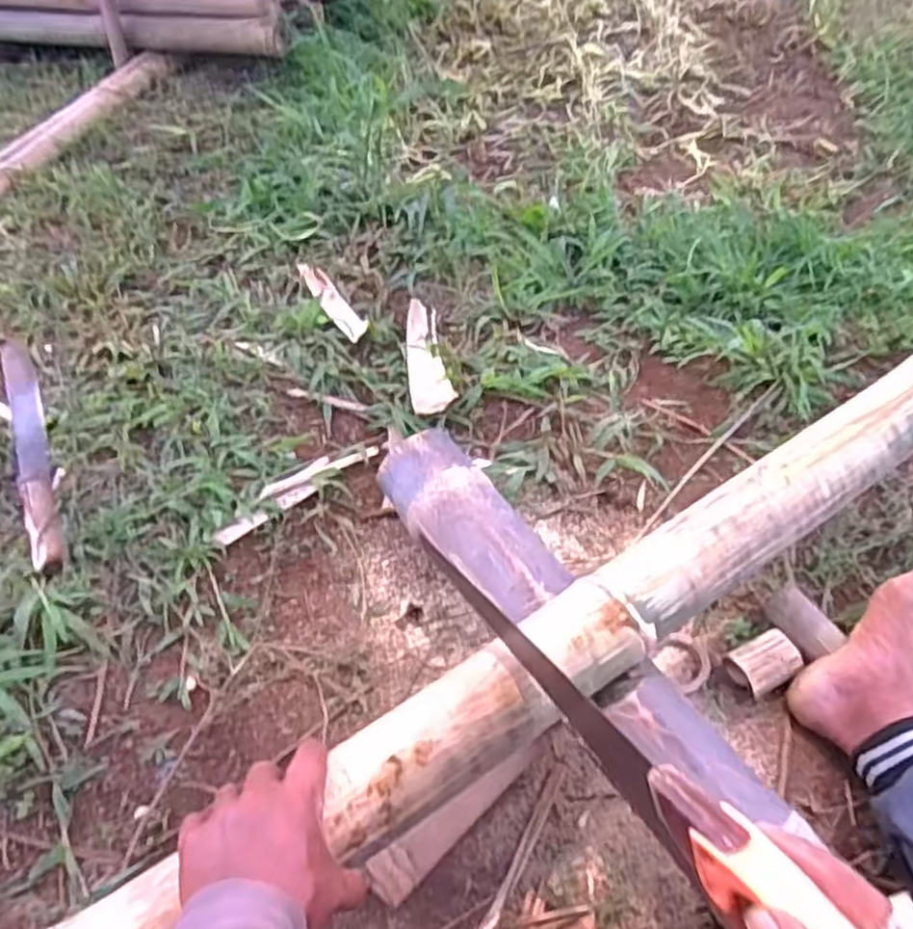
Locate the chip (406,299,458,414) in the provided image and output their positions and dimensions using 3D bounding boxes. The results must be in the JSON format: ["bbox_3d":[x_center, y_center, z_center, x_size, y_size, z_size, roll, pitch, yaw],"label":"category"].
[{"bbox_3d":[-0.048,-0.165,1.105,0.060,0.022,0.230,-8,48,-6],"label":"chip"}]

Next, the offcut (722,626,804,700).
[{"bbox_3d":[0.318,0.204,0.778,0.063,0.038,0.053,-20,51,-17],"label":"offcut"}]

